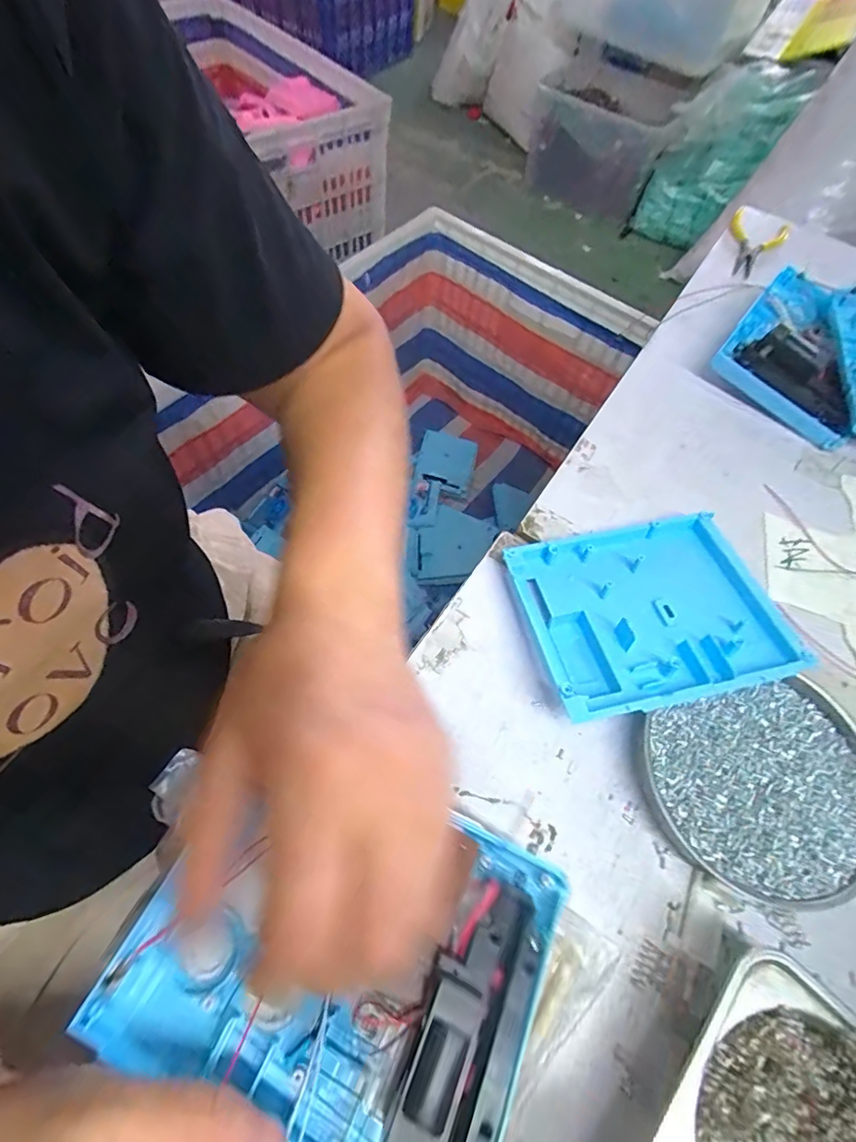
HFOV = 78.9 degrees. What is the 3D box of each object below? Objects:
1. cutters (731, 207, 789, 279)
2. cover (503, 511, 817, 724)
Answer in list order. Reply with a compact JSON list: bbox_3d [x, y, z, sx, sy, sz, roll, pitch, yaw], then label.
[{"bbox_3d":[0.372,-0.376,0.599,0.064,0.022,0.115,28,63,12],"label":"cutters"},{"bbox_3d":[0.146,0.024,0.346,0.153,0.037,0.127,-11,62,-10],"label":"cover"}]

